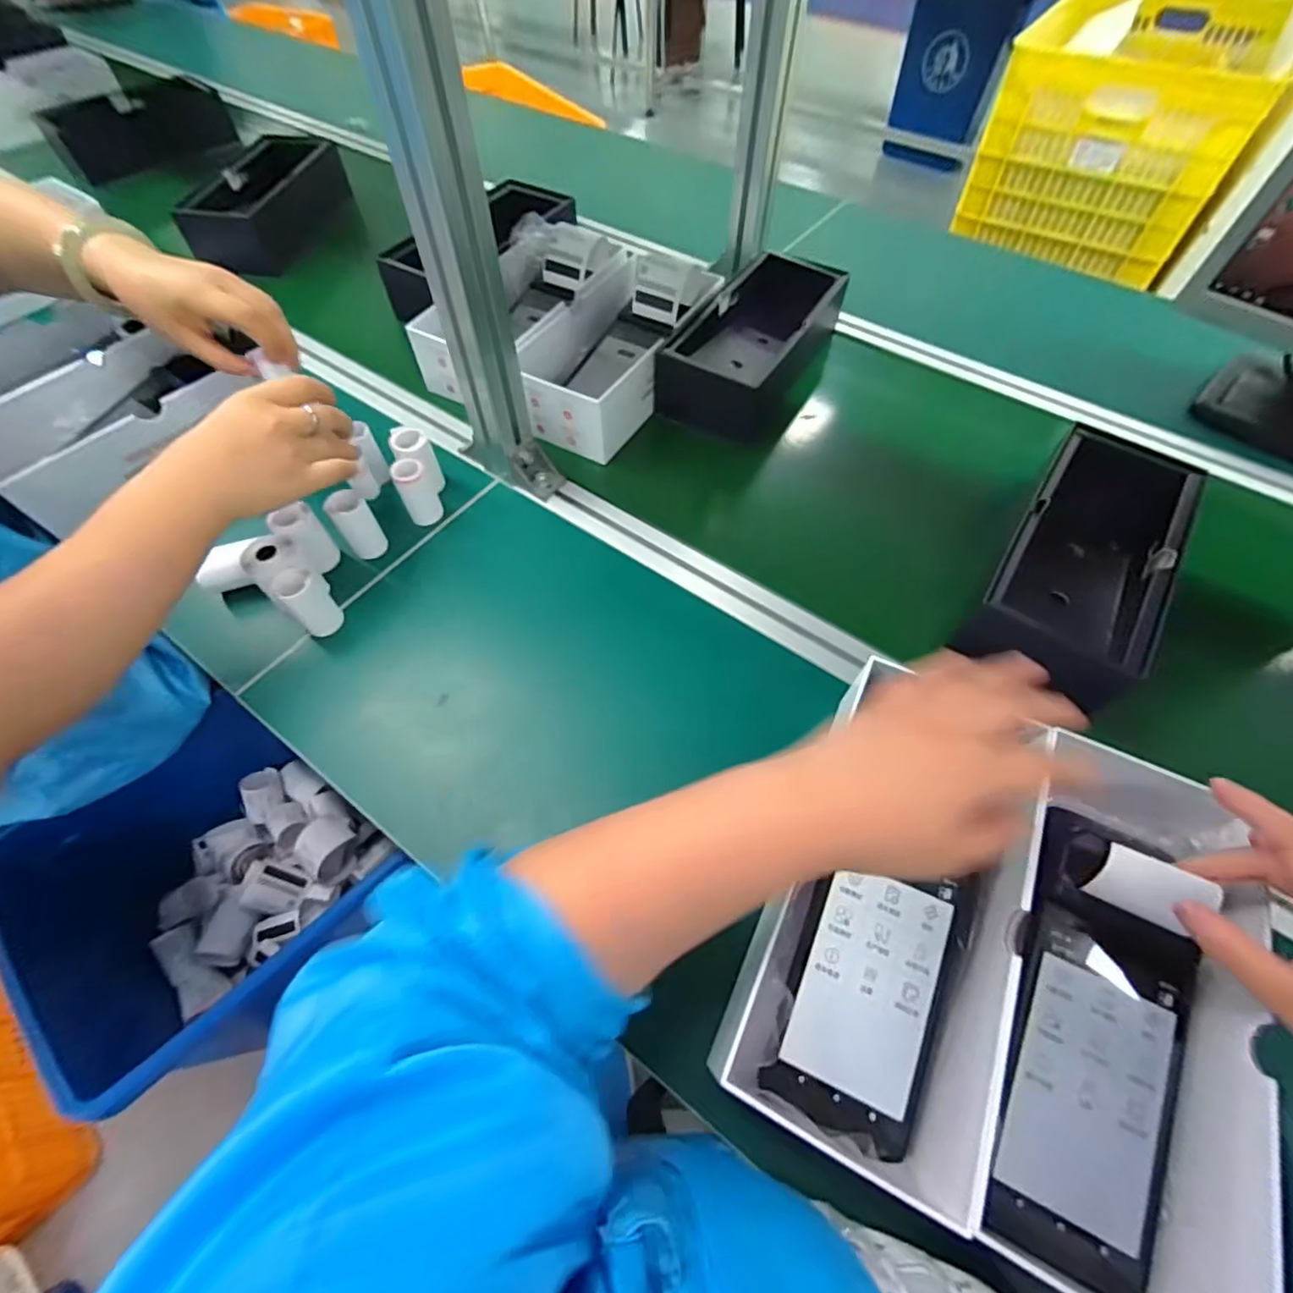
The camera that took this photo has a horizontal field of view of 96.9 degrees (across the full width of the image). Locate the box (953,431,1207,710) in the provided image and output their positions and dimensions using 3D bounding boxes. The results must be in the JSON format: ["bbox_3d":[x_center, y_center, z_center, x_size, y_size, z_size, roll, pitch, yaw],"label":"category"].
[{"bbox_3d":[0.365,-0.074,0.482,0.110,0.066,0.252,33,66,17],"label":"box"}]

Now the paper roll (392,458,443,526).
[{"bbox_3d":[-0.209,-0.142,0.526,0.029,0.058,0.030,0,60,0],"label":"paper roll"}]

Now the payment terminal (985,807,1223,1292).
[{"bbox_3d":[0.242,0.208,0.308,0.083,0.036,0.215,17,75,10],"label":"payment terminal"}]

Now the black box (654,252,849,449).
[{"bbox_3d":[0.123,-0.345,0.648,0.115,0.081,0.263,26,64,14],"label":"black box"}]

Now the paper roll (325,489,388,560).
[{"bbox_3d":[-0.252,-0.106,0.501,0.030,0.056,0.027,-33,65,-17],"label":"paper roll"}]

